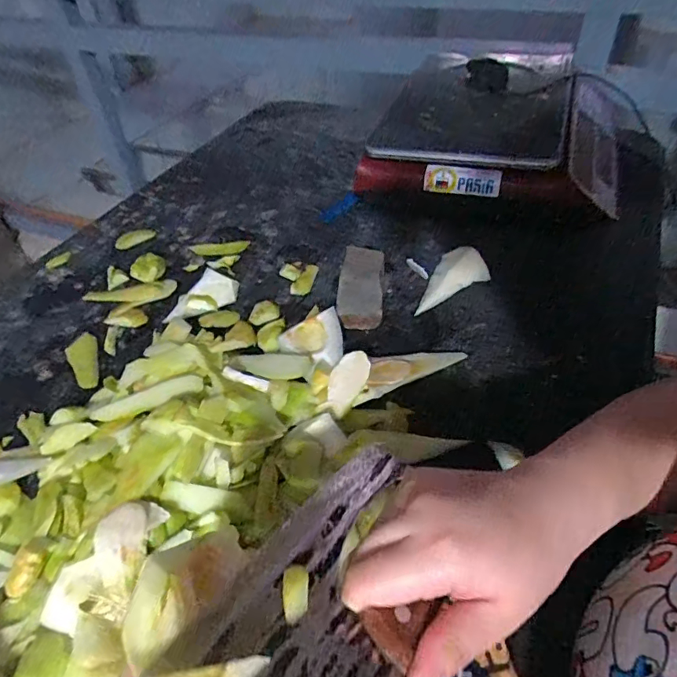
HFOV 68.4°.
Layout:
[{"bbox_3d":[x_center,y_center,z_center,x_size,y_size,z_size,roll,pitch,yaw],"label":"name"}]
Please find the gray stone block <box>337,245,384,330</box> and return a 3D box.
[{"bbox_3d":[0.026,-0.062,0.579,0.050,0.027,0.127,1,45,5],"label":"gray stone block"}]

